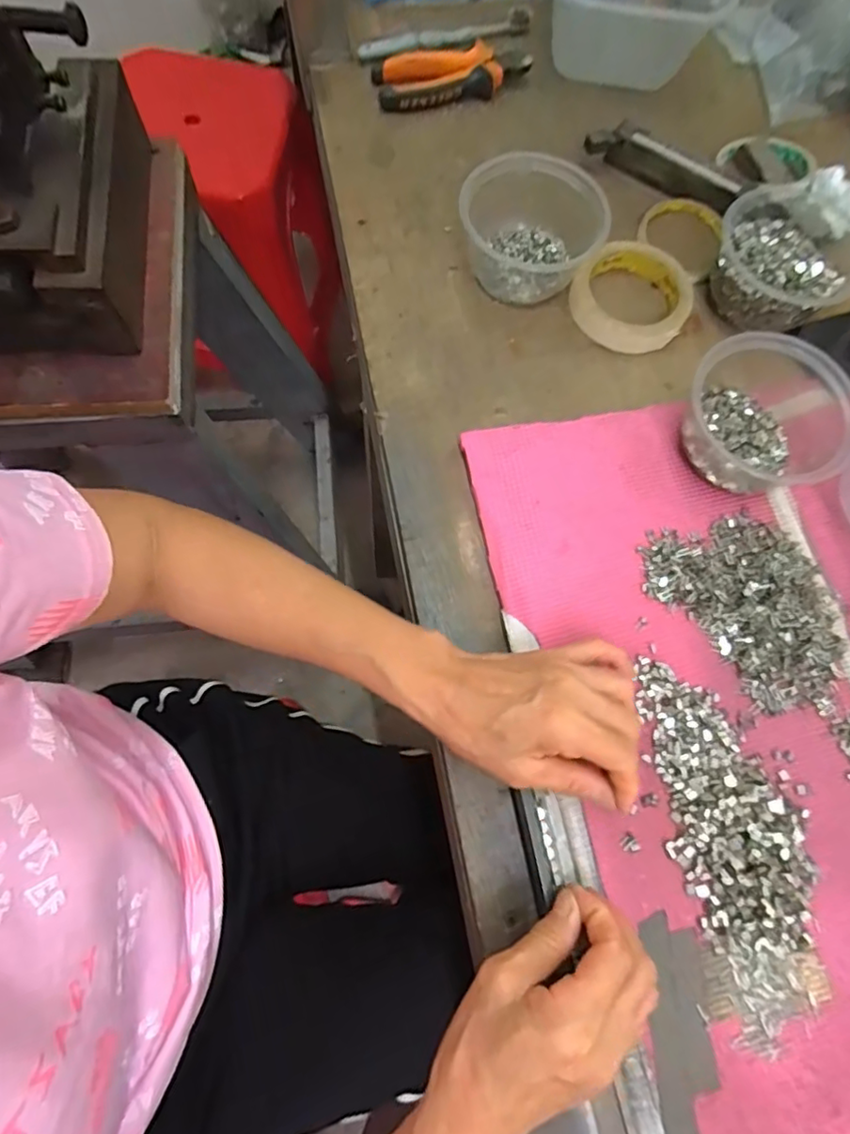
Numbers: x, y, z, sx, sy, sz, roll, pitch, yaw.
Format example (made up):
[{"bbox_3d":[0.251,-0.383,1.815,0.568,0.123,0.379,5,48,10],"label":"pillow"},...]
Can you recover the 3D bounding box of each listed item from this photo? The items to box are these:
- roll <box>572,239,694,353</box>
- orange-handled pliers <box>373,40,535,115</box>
[{"bbox_3d":[0.175,-0.228,0.492,0.094,0.020,0.102,1,72,-2],"label":"roll"},{"bbox_3d":[0.028,-0.462,0.556,0.147,0.024,0.059,-10,73,-5],"label":"orange-handled pliers"}]

